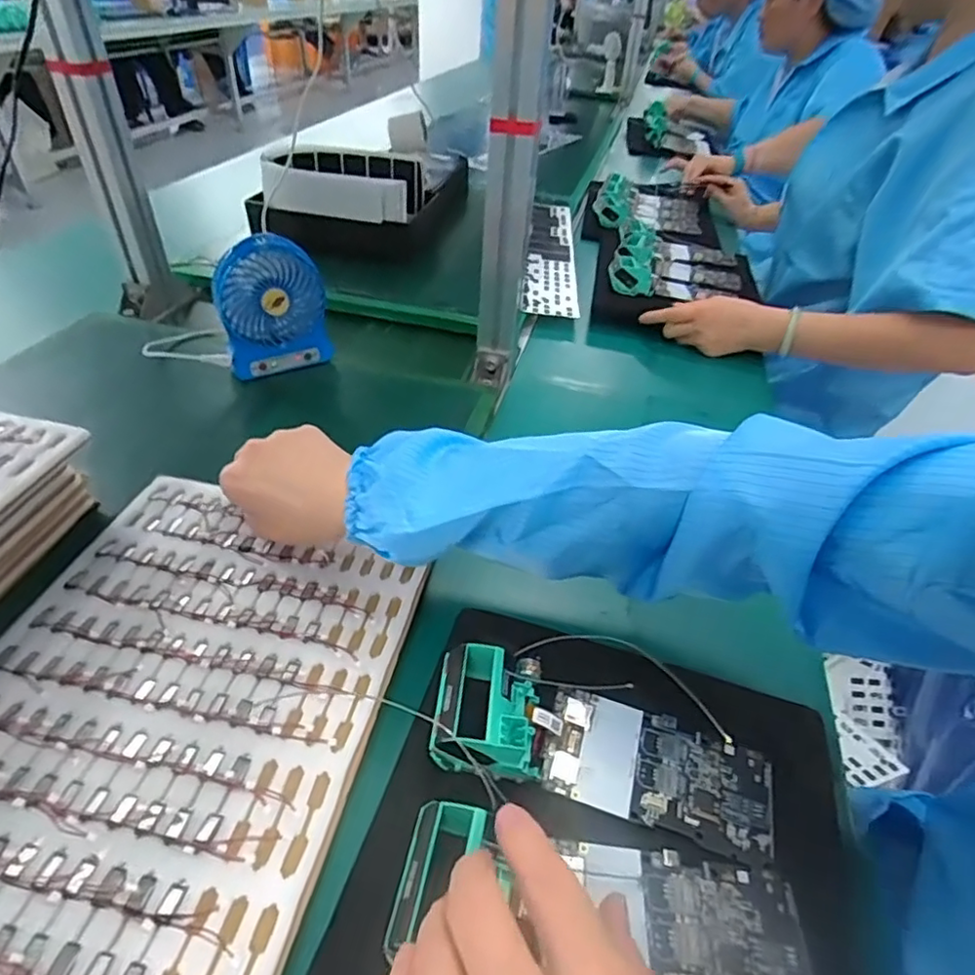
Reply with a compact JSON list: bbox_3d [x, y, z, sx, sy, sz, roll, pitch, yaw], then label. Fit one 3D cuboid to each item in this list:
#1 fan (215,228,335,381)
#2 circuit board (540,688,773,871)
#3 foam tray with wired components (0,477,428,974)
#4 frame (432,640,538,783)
[{"bbox_3d":[-0.215,-0.178,0.606,0.103,0.139,0.032,-9,41,-15],"label":"fan"},{"bbox_3d":[0.099,0.164,0.350,0.127,0.006,0.065,14,40,13],"label":"circuit board"},{"bbox_3d":[-0.186,0.120,0.357,0.238,0.016,0.292,10,40,7],"label":"foam tray with wired components"},{"bbox_3d":[0.002,0.130,0.355,0.066,0.035,0.072,4,39,0],"label":"frame"}]

